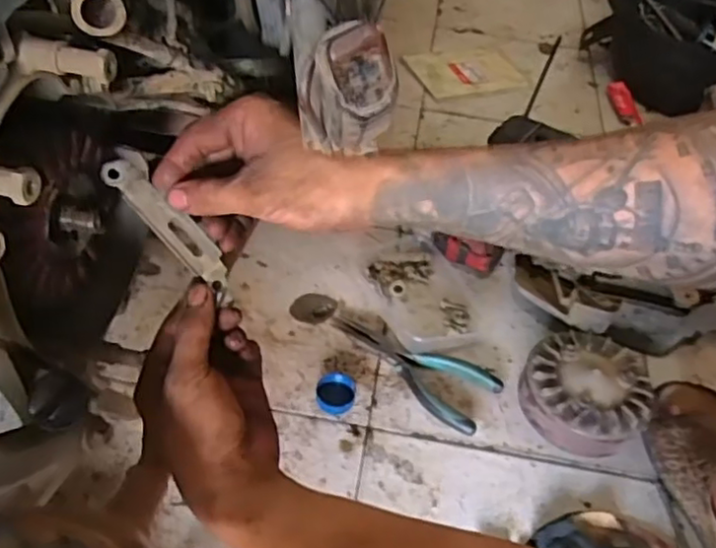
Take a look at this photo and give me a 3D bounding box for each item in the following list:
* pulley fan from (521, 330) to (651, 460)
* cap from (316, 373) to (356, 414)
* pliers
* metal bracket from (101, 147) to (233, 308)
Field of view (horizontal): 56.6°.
[{"bbox_3d":[0.230,0.118,0.680,0.118,0.052,0.124,4,46,-4],"label":"pulley fan"},{"bbox_3d":[-0.022,0.121,0.673,0.038,0.013,0.044,8,46,0],"label":"cap"},{"bbox_3d":[0.059,0.090,0.707,0.188,0.020,0.077,35,52,24],"label":"pliers"},{"bbox_3d":[-0.112,-0.028,0.407,0.108,0.013,0.020,52,48,-16],"label":"metal bracket"}]

